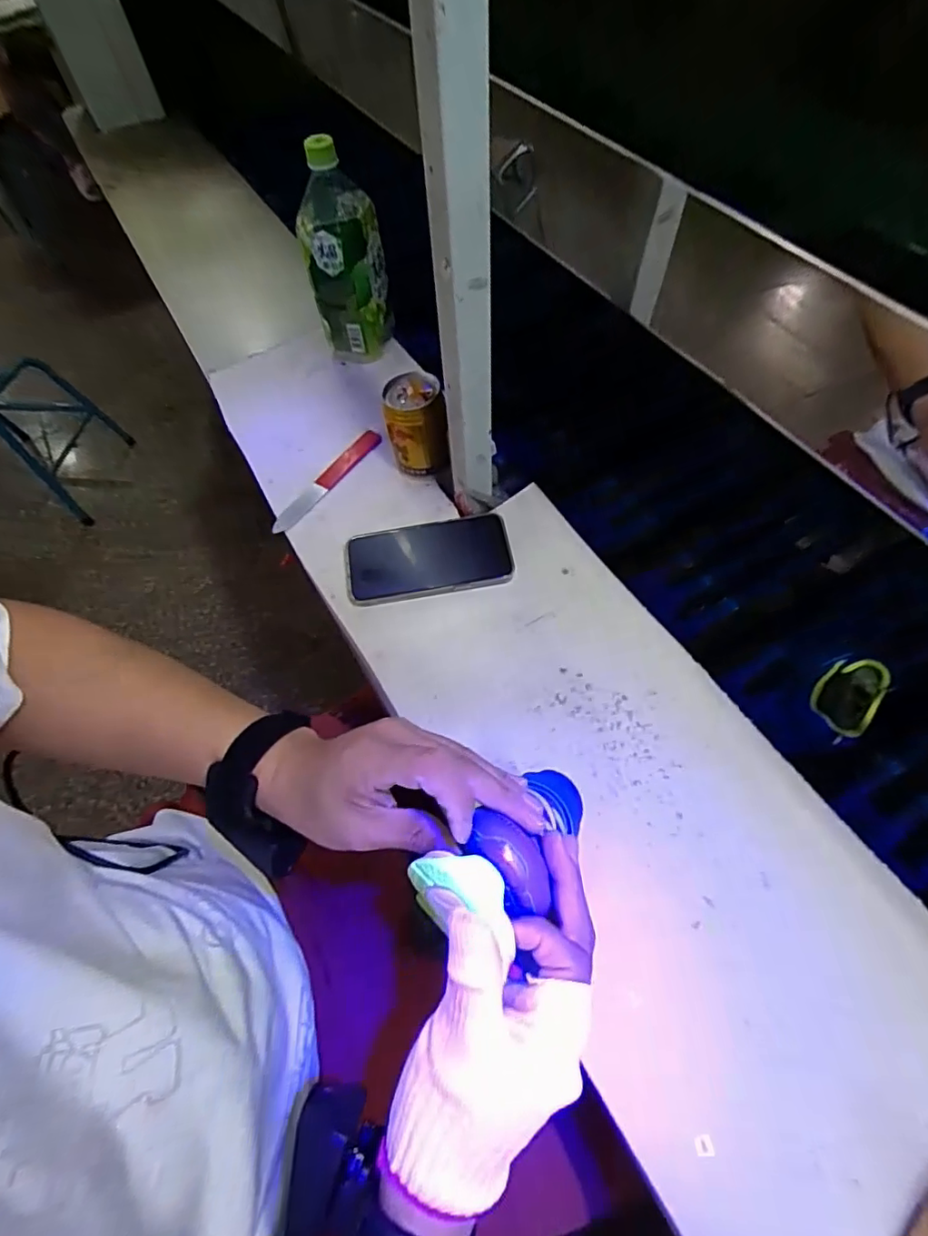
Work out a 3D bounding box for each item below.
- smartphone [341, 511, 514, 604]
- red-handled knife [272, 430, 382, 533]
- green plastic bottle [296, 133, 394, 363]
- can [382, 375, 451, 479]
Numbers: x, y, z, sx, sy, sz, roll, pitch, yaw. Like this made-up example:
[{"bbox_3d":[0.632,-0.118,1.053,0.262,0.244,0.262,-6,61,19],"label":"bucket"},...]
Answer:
[{"bbox_3d":[-0.037,-0.061,0.556,0.163,0.013,0.083,-8,60,-2],"label":"smartphone"},{"bbox_3d":[-0.152,-0.155,0.621,0.025,0.009,0.165,32,67,19],"label":"red-handled knife"},{"bbox_3d":[-0.139,-0.420,0.651,0.089,0.208,0.094,-11,61,-4],"label":"green plastic bottle"},{"bbox_3d":[-0.051,-0.200,0.587,0.059,0.095,0.067,-11,61,-4],"label":"can"}]

